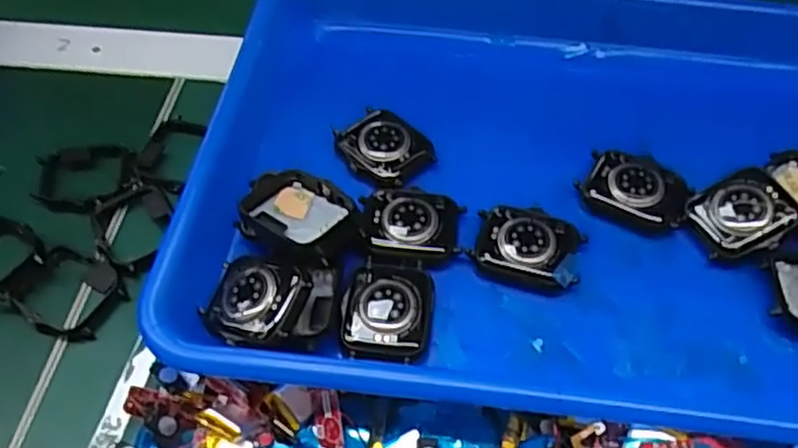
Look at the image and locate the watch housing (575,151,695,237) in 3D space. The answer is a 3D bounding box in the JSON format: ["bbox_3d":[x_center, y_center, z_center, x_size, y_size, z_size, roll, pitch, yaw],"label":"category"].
[{"bbox_3d":[0.108,-0.015,0.318,0.045,0.011,0.036,21,57,16],"label":"watch housing"}]

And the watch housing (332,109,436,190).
[{"bbox_3d":[-0.008,-0.038,0.335,0.036,0.009,0.044,-37,61,-23],"label":"watch housing"}]

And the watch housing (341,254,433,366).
[{"bbox_3d":[-0.004,0.034,0.287,0.036,0.009,0.044,3,53,4],"label":"watch housing"}]

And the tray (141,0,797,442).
[{"bbox_3d":[0.077,-0.032,0.328,0.319,0.039,0.250,5,54,5],"label":"tray"}]

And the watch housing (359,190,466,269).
[{"bbox_3d":[0.005,0.002,0.308,0.043,0.009,0.039,5,54,5],"label":"watch housing"}]

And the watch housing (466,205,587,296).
[{"bbox_3d":[0.056,0.010,0.305,0.045,0.013,0.035,12,55,10],"label":"watch housing"}]

